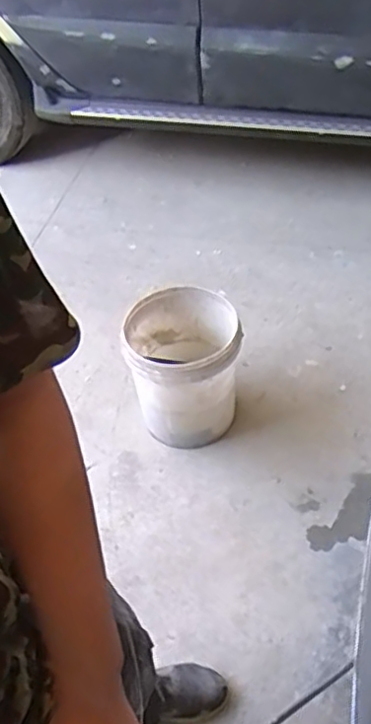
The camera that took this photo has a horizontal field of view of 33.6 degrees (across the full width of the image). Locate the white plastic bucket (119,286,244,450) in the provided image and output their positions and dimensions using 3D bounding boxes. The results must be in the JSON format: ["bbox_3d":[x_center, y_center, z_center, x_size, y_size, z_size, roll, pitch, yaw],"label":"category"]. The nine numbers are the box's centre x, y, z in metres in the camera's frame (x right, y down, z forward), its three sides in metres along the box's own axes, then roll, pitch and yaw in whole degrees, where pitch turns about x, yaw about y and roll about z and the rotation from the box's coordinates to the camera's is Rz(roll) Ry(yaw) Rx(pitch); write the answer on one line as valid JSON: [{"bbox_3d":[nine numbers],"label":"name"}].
[{"bbox_3d":[-0.009,0.023,1.583,0.278,0.309,0.279,-3,47,3],"label":"white plastic bucket"}]

